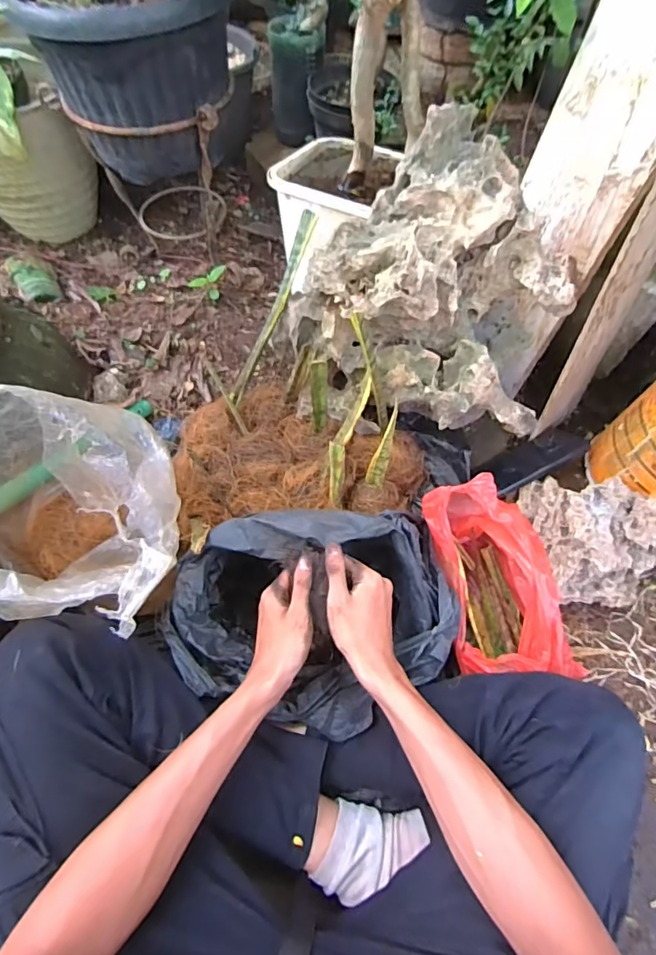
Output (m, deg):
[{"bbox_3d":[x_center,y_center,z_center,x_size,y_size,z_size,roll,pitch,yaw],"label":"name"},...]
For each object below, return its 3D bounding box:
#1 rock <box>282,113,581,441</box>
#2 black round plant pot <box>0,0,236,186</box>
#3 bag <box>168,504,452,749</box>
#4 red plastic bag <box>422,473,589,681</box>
[{"bbox_3d":[0.112,-0.218,0.605,0.329,0.263,0.233,6,62,3],"label":"rock"},{"bbox_3d":[-0.256,-0.565,0.685,0.259,0.194,0.217,-14,62,-7],"label":"black round plant pot"},{"bbox_3d":[-0.013,0.170,0.574,0.322,0.140,0.227,-5,62,-3],"label":"bag"},{"bbox_3d":[0.207,0.125,0.595,0.131,0.162,0.223,-12,62,-6],"label":"red plastic bag"}]

